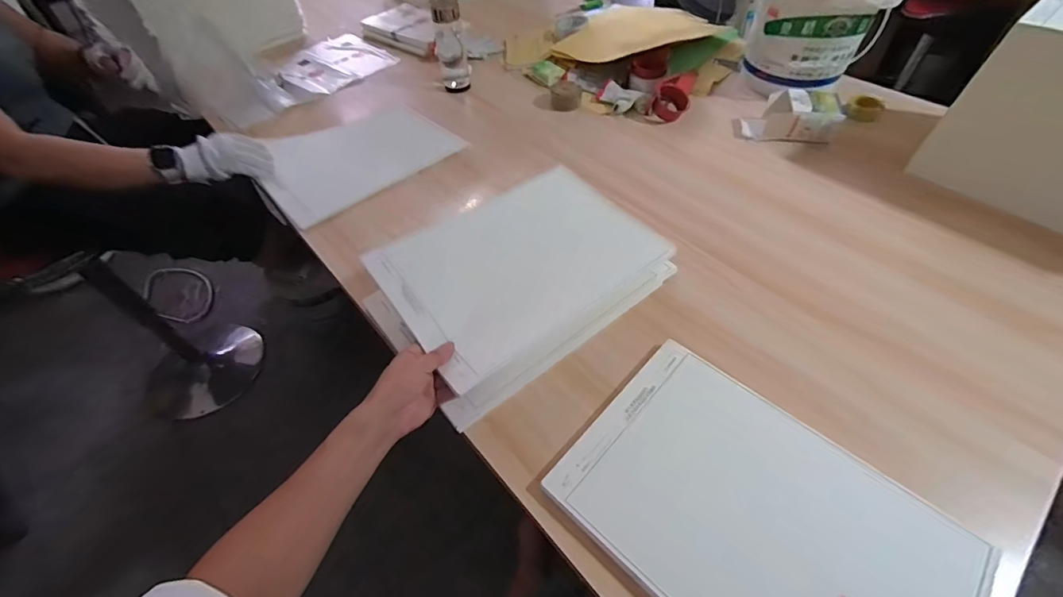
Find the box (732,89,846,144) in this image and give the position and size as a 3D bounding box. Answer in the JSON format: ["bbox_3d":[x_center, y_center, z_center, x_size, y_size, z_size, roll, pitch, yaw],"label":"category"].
[{"bbox_3d":[0.494,-0.352,0.865,0.179,0.065,0.079,11,52,11],"label":"box"}]

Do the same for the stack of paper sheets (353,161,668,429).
[{"bbox_3d":[-0.016,-0.037,0.631,0.377,0.044,0.259,-34,69,-19],"label":"stack of paper sheets"}]

